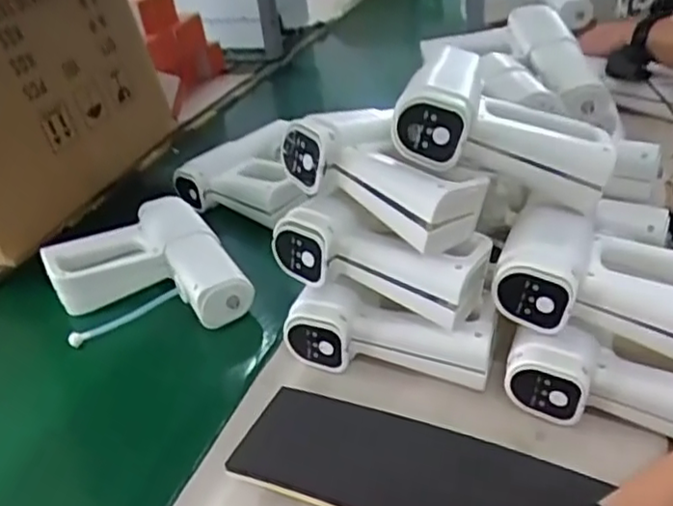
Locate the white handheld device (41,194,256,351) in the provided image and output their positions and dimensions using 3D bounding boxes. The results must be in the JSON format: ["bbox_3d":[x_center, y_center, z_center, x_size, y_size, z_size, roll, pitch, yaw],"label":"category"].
[{"bbox_3d":[-0.212,0.024,0.728,0.178,0.061,0.197,-20,35,-19],"label":"white handheld device"}]

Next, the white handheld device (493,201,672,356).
[{"bbox_3d":[0.226,0.018,0.533,0.181,0.066,0.107,8,35,22],"label":"white handheld device"}]

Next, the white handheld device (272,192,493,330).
[{"bbox_3d":[0.038,-0.004,0.581,0.181,0.070,0.092,11,37,26],"label":"white handheld device"}]

